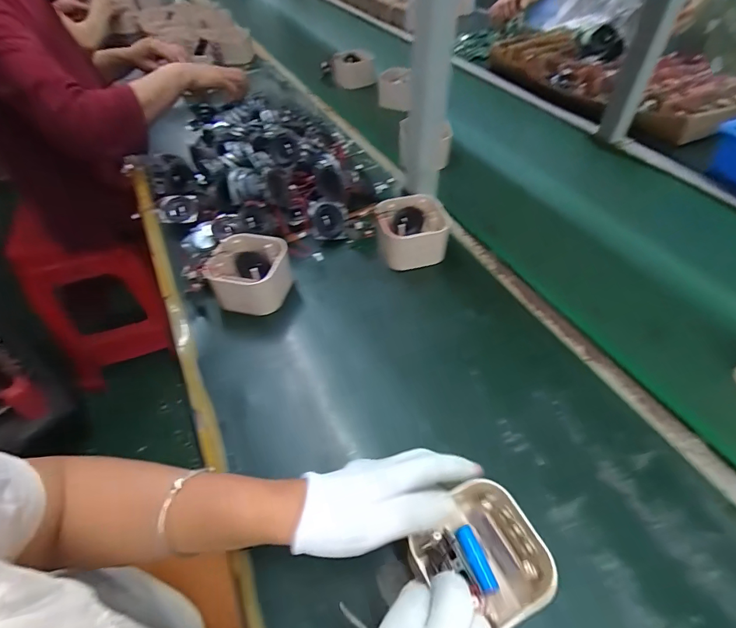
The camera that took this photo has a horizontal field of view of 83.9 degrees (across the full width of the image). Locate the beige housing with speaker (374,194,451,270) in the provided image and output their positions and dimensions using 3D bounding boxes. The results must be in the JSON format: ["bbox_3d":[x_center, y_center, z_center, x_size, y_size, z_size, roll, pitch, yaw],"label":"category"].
[{"bbox_3d":[0.063,-0.115,0.573,0.094,0.063,0.082,-9,50,-4],"label":"beige housing with speaker"}]

